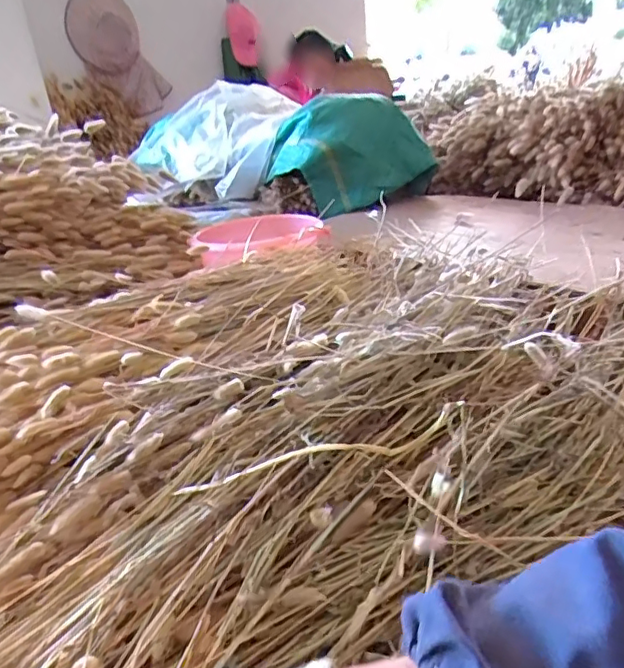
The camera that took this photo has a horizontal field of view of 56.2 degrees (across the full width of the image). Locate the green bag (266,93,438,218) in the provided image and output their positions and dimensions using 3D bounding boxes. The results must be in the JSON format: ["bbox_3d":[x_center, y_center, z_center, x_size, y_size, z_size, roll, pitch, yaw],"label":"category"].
[{"bbox_3d":[0.088,-0.433,1.384,0.348,0.223,0.224,-19,27,-27],"label":"green bag"}]

